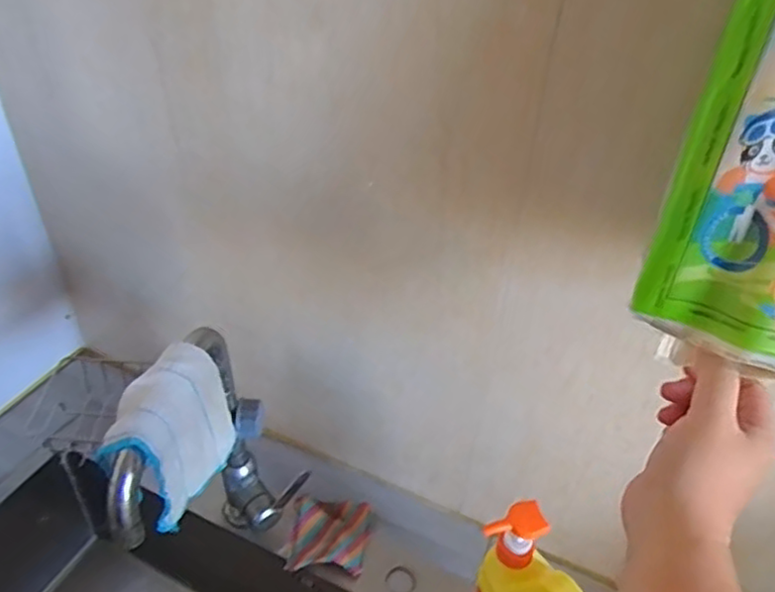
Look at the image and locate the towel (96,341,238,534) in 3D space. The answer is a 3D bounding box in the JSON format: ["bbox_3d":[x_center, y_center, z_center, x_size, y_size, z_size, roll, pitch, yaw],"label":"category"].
[{"bbox_3d":[-0.184,0.118,0.560,0.057,0.120,0.122,15,41,15],"label":"towel"}]

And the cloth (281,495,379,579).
[{"bbox_3d":[-0.071,0.290,0.794,0.104,0.026,0.086,5,40,3],"label":"cloth"}]

